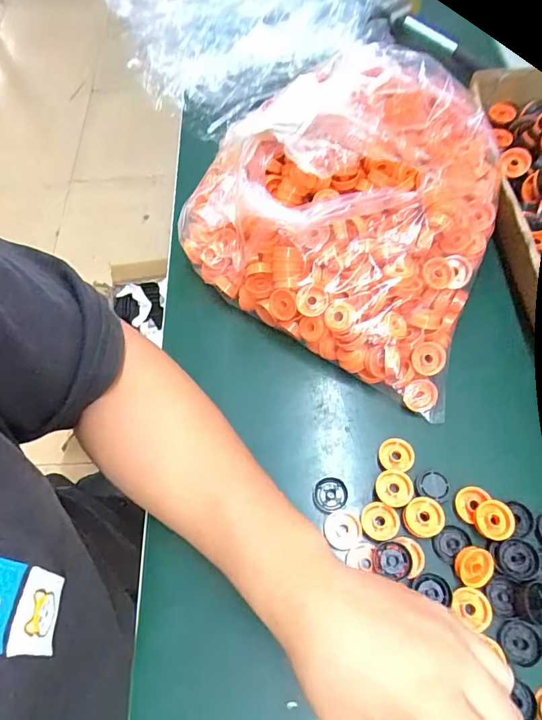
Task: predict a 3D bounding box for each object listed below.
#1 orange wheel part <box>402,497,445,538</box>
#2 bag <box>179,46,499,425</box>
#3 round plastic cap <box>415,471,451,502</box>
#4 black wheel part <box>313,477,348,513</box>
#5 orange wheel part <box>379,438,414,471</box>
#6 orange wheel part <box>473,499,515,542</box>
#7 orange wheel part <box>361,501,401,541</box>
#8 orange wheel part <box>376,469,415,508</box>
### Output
[{"bbox_3d":[0.107,0.111,0.320,0.027,0.011,0.025,-6,63,0],"label":"orange wheel part"},{"bbox_3d":[0.072,-0.127,0.385,0.269,0.120,0.222,31,69,17],"label":"bag"},{"bbox_3d":[0.118,0.091,0.330,0.024,0.007,0.021,6,63,6],"label":"round plastic cap"},{"bbox_3d":[0.045,0.101,0.339,0.024,0.005,0.025,-1,63,2],"label":"black wheel part"},{"bbox_3d":[0.096,0.072,0.345,0.024,0.015,0.026,-1,63,2],"label":"orange wheel part"},{"bbox_3d":[0.155,0.112,0.316,0.024,0.011,0.025,-4,63,1],"label":"orange wheel part"},{"bbox_3d":[0.078,0.115,0.324,0.025,0.007,0.025,-7,68,10],"label":"orange wheel part"},{"bbox_3d":[0.089,0.093,0.331,0.026,0.009,0.024,2,70,18],"label":"orange wheel part"}]

